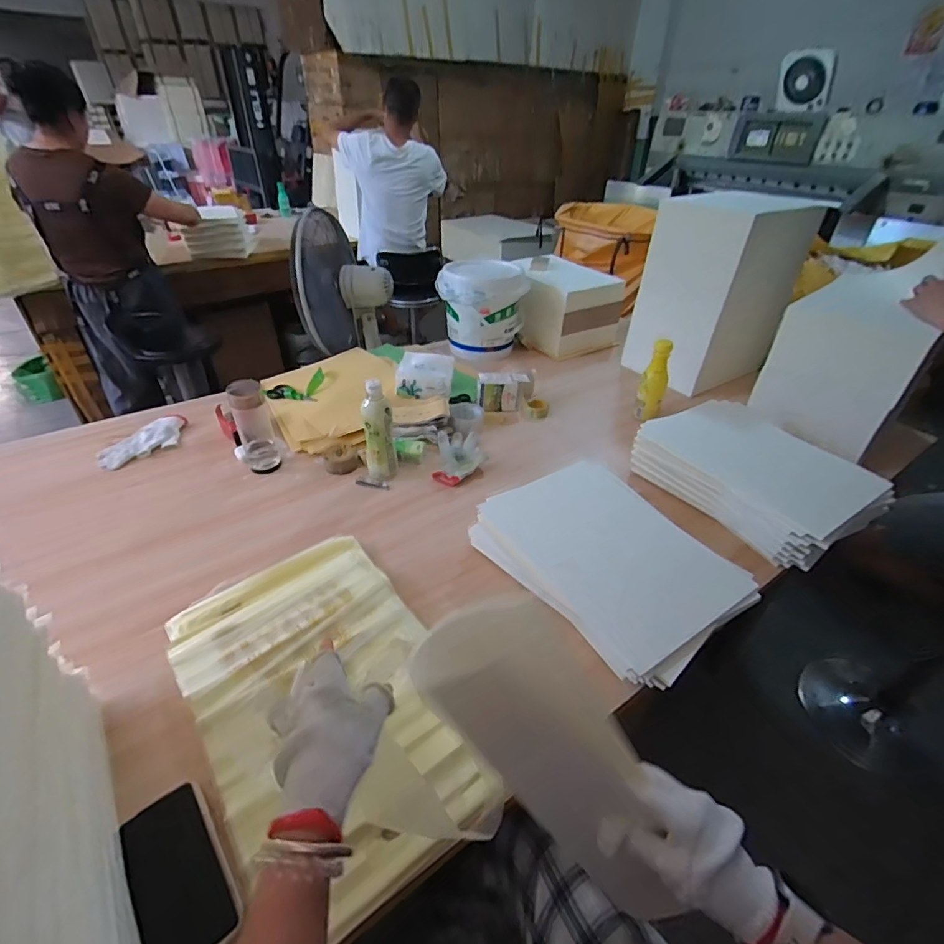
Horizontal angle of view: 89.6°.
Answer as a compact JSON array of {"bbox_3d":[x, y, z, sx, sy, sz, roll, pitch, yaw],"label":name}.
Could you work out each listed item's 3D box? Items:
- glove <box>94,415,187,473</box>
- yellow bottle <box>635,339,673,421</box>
[{"bbox_3d":[-0.750,-0.072,1.096,0.112,0.021,0.204,19,41,21],"label":"glove"},{"bbox_3d":[0.470,-0.237,1.221,0.065,0.210,0.058,12,39,14],"label":"yellow bottle"}]

